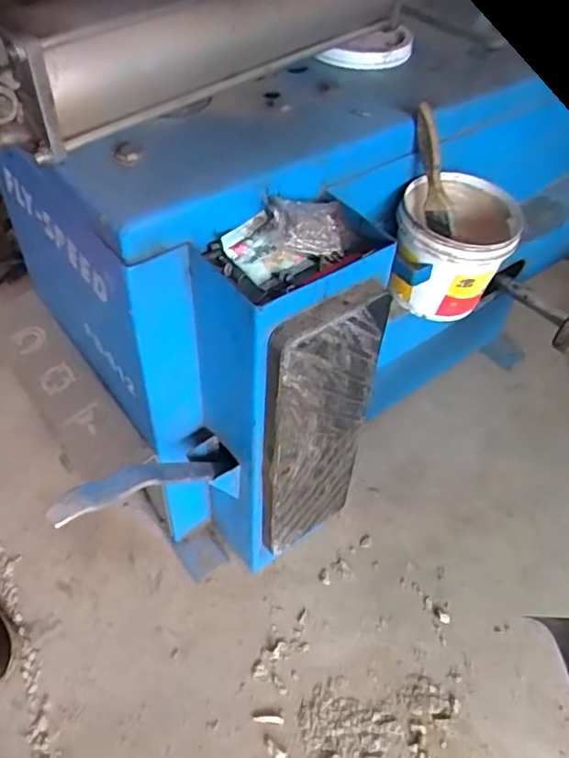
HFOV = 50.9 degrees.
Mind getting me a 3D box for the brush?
[{"bbox_3d":[0.153,-0.214,0.623,0.027,0.127,0.039,-19,18,-19],"label":"brush"}]

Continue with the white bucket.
[{"bbox_3d":[0.181,-0.142,0.654,0.123,0.105,0.120,8,49,4],"label":"white bucket"}]

